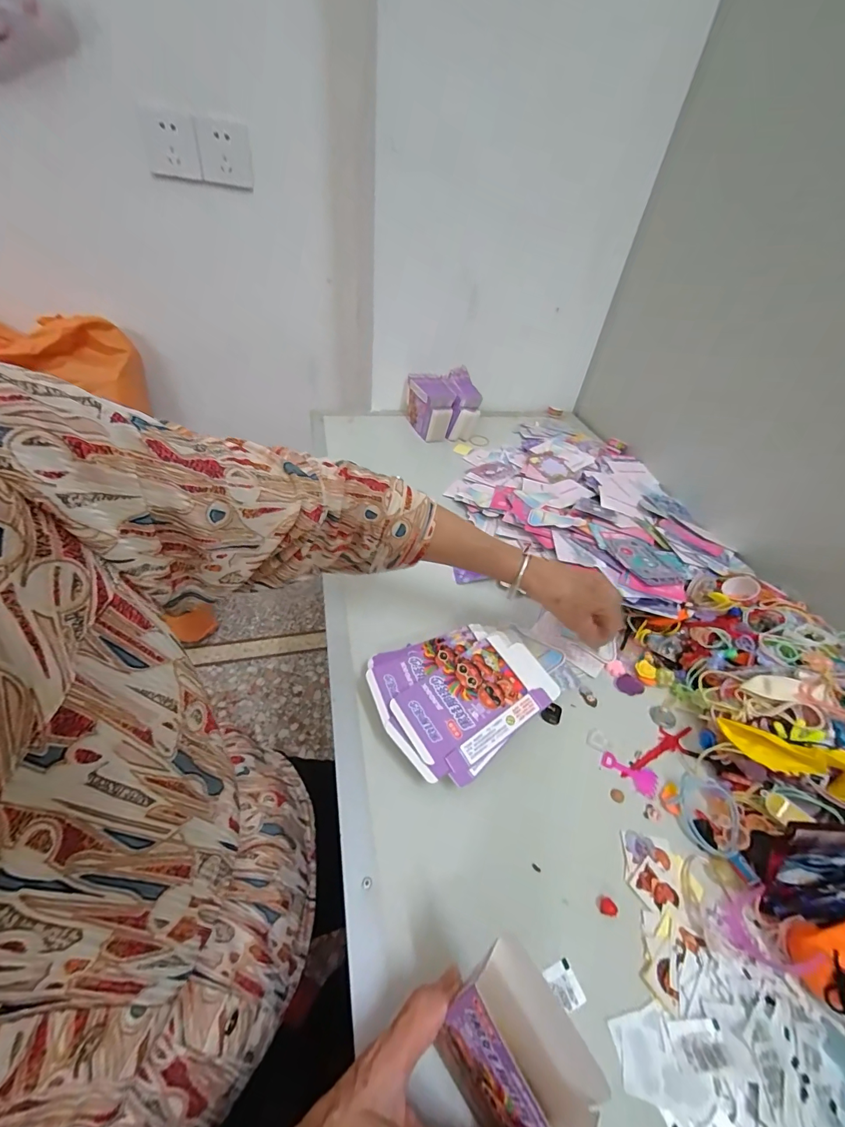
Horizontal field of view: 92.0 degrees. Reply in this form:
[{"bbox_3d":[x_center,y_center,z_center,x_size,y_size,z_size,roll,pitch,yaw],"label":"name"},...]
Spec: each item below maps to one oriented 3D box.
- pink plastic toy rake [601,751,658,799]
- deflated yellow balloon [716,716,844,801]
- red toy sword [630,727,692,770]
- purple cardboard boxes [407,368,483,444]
[{"bbox_3d":[0.195,0.199,0.384,0.048,0.004,0.027,19,45,12],"label":"pink plastic toy rake"},{"bbox_3d":[0.309,0.165,0.348,0.094,0.027,0.030,16,42,38],"label":"deflated yellow balloon"},{"bbox_3d":[0.231,0.184,0.406,0.100,0.004,0.023,-14,48,-21],"label":"red toy sword"},{"bbox_3d":[0.043,-0.325,0.848,0.128,0.096,0.136,-11,47,-18],"label":"purple cardboard boxes"}]

